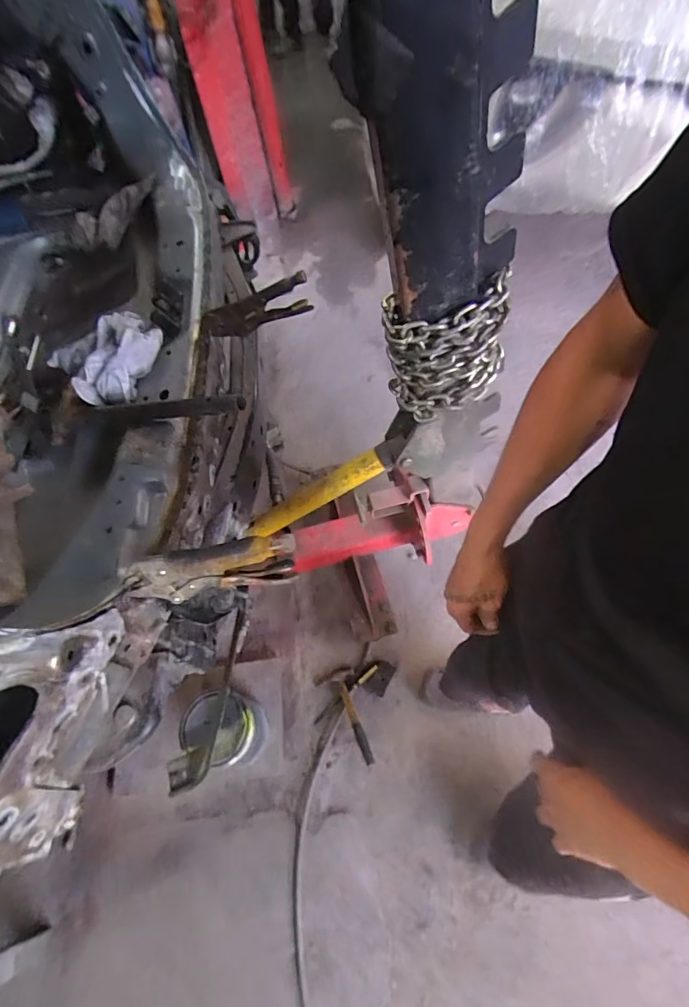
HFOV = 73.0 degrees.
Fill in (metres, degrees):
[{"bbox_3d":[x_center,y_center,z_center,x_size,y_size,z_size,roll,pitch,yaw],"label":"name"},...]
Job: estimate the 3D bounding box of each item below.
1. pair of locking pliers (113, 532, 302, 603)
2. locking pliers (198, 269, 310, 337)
[{"bbox_3d":[-0.159,0.075,0.516,0.233,0.055,0.041,-13,60,18],"label":"pair of locking pliers"},{"bbox_3d":[-0.139,-0.302,0.731,0.208,0.060,0.027,-9,58,27],"label":"locking pliers"}]

